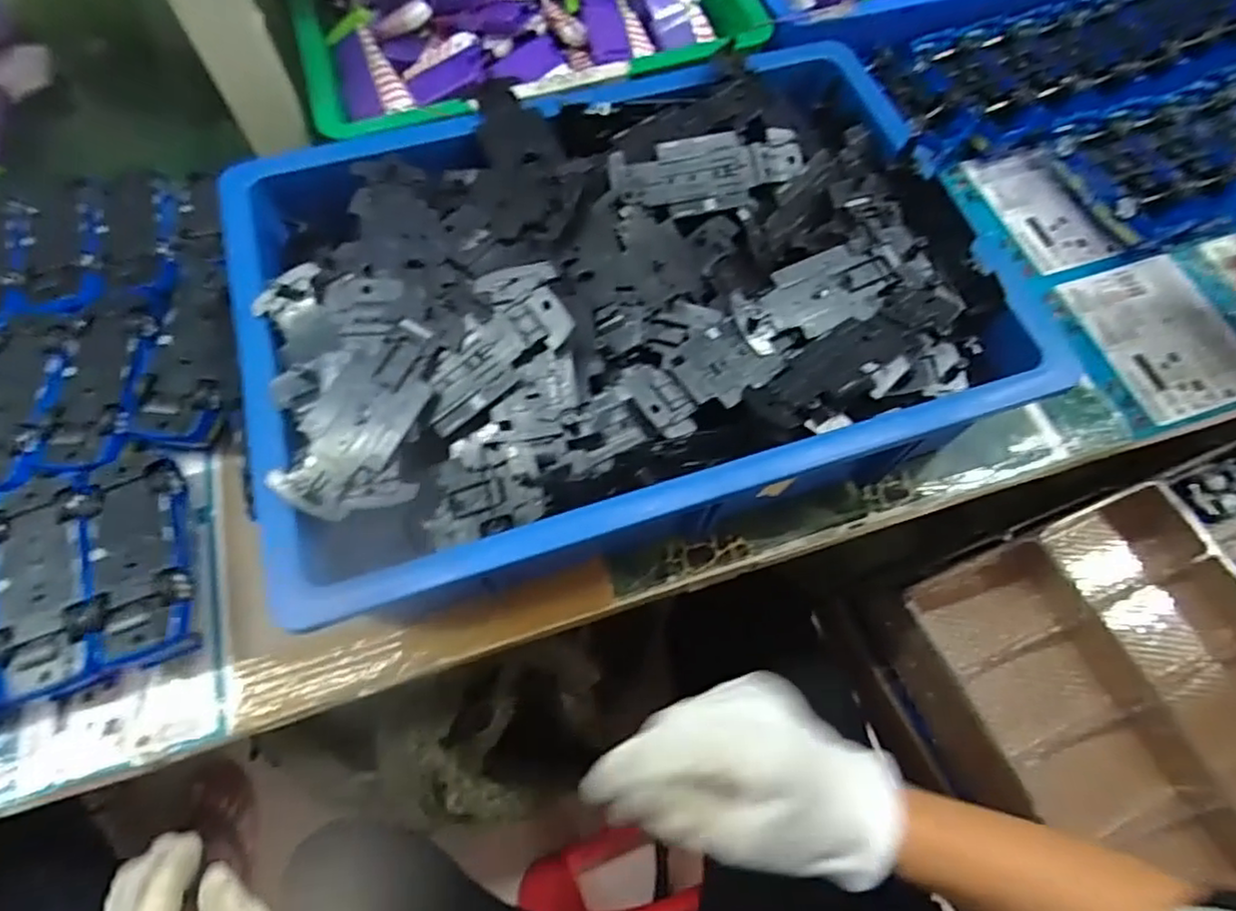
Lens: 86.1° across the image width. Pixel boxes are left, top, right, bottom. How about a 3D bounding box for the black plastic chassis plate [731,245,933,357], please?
[{"bbox_3d":[0.130,-0.102,0.403,0.122,0.013,0.051,-21,66,-10],"label":"black plastic chassis plate"}]

